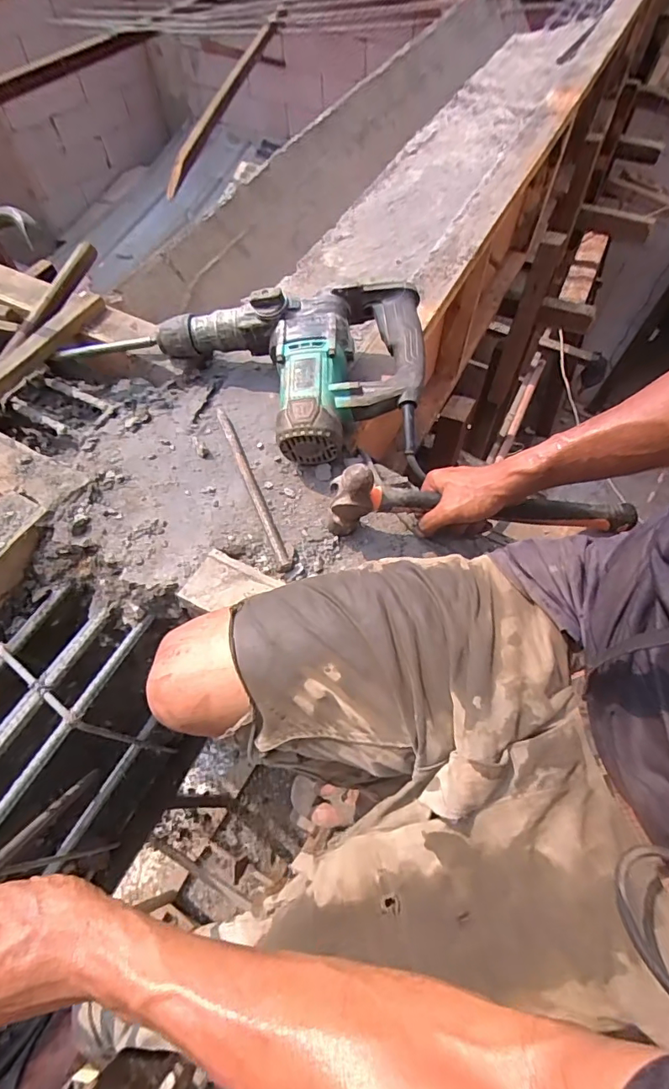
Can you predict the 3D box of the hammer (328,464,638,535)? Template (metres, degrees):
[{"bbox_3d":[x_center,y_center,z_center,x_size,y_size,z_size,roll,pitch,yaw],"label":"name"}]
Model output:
[{"bbox_3d":[0.174,-0.040,0.555,0.355,0.107,0.026,2,61,-8],"label":"hammer"}]

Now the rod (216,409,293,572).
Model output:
[{"bbox_3d":[-0.108,-0.080,0.621,0.015,0.019,0.265,-20,62,-10],"label":"rod"}]

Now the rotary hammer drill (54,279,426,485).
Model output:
[{"bbox_3d":[-0.141,-0.216,0.638,0.501,0.115,0.231,1,61,2],"label":"rotary hammer drill"}]

